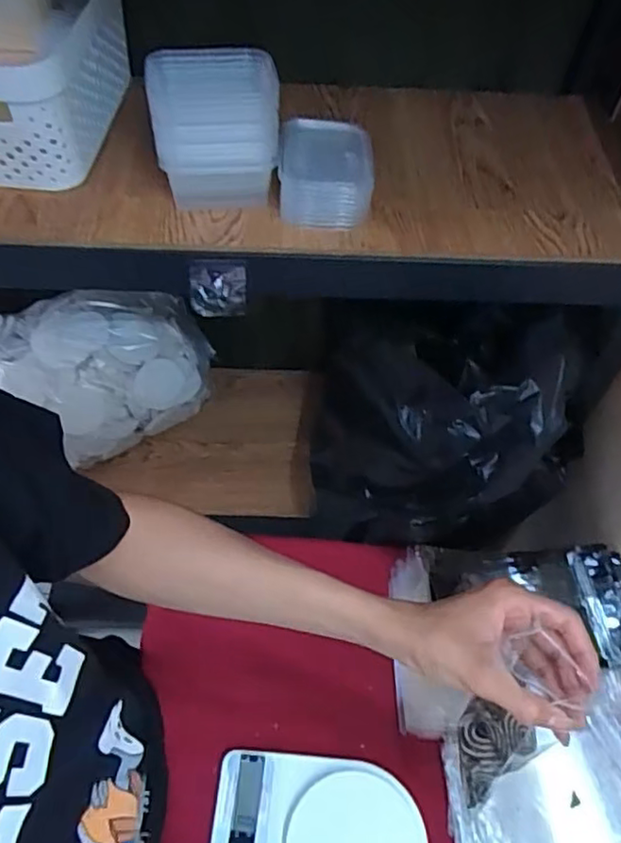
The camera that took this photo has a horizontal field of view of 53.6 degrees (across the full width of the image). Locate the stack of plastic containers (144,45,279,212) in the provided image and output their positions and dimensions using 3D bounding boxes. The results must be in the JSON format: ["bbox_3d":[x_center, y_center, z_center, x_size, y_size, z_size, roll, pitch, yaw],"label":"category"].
[{"bbox_3d":[-0.084,-0.257,0.550,0.110,0.110,0.079,0,54,-2],"label":"stack of plastic containers"}]

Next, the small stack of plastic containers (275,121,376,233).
[{"bbox_3d":[0.013,-0.233,0.575,0.087,0.053,0.103,1,54,-1],"label":"small stack of plastic containers"}]

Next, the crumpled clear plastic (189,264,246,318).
[{"bbox_3d":[-0.083,-0.117,0.558,0.051,0.041,0.027,-4,55,-5],"label":"crumpled clear plastic"}]

